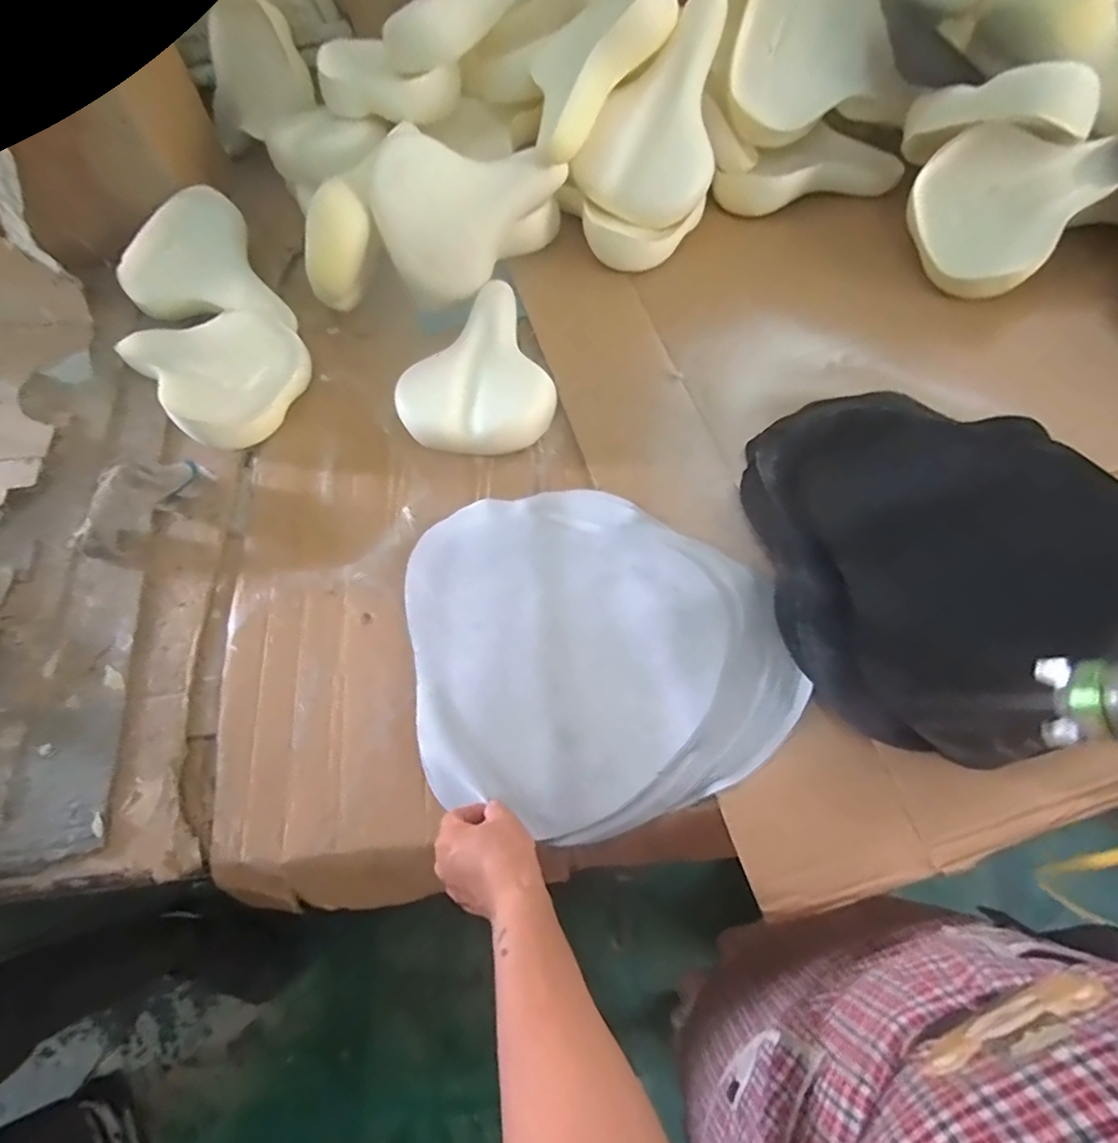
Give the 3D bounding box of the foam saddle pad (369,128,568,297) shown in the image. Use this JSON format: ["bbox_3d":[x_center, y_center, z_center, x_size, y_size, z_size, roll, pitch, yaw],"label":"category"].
[{"bbox_3d":[-0.120,-0.443,0.767,0.218,0.169,0.060,-1,35,-17],"label":"foam saddle pad"}]

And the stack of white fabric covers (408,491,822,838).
[{"bbox_3d":[0.032,0.067,0.609,0.357,0.030,0.350,-13,66,-3],"label":"stack of white fabric covers"}]

